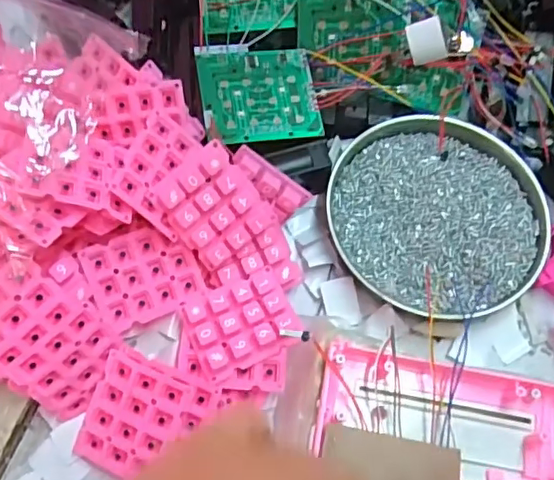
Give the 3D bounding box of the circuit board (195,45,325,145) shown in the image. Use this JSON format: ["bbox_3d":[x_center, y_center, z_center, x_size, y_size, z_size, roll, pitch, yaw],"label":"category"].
[{"bbox_3d":[-0.011,-0.095,0.354,0.070,0.007,0.070,-8,68,-6],"label":"circuit board"}]

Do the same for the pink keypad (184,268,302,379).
[{"bbox_3d":[-0.019,0.044,0.311,0.057,0.010,0.048,-24,71,-12],"label":"pink keypad"}]

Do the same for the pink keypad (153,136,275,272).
[{"bbox_3d":[-0.034,-0.018,0.314,0.049,0.009,0.059,-39,110,-6],"label":"pink keypad"}]

